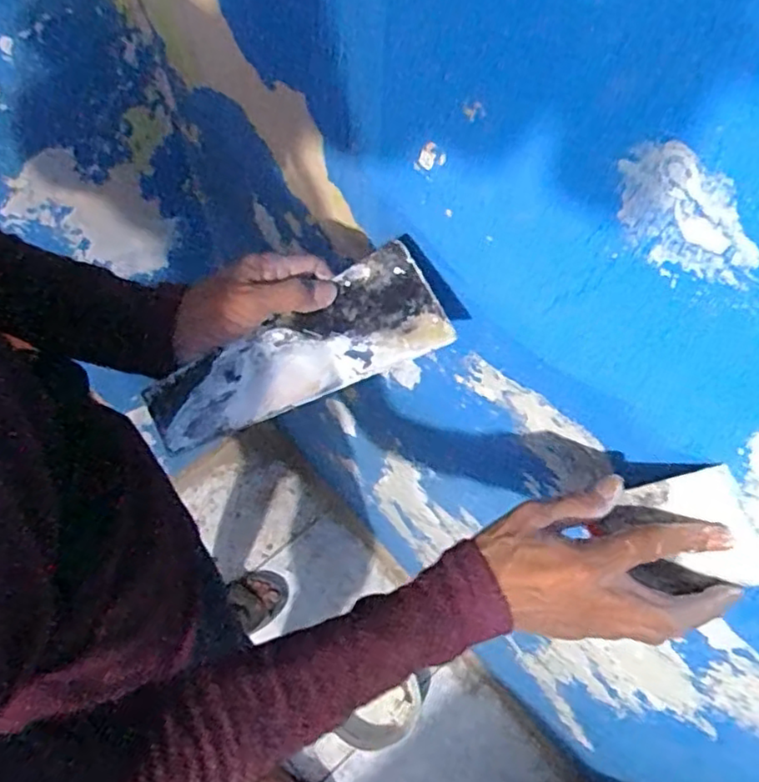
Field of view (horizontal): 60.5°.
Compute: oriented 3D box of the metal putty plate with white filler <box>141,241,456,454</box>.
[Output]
[{"bbox_3d":[-0.059,-0.025,0.457,0.210,0.013,0.079,-27,67,-7],"label":"metal putty plate with white filler"}]

